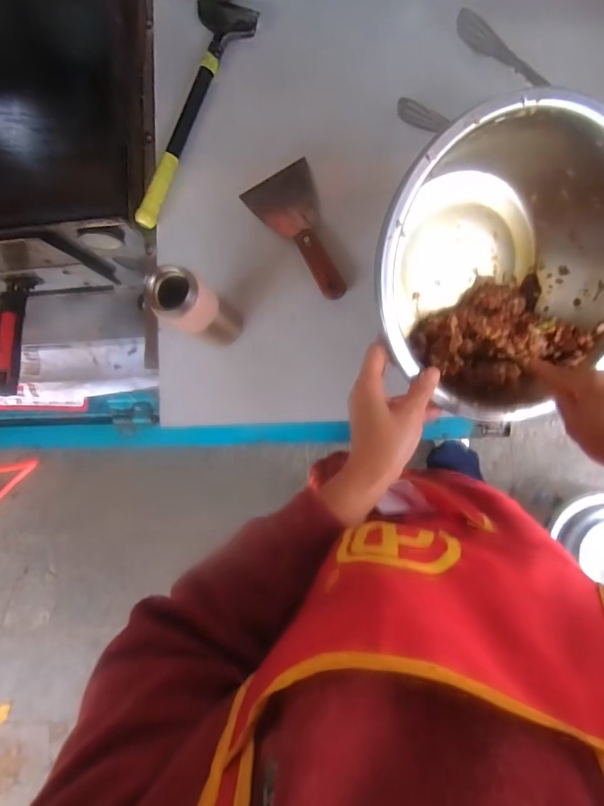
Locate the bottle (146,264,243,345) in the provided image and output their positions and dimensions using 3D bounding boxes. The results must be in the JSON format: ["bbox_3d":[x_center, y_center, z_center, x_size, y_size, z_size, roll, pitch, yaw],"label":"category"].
[{"bbox_3d":[-0.111,-0.102,0.502,0.055,0.158,0.062,39,92,7],"label":"bottle"}]

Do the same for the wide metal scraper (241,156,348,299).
[{"bbox_3d":[-0.001,-0.213,0.564,0.087,0.022,0.185,-25,85,5],"label":"wide metal scraper"}]

